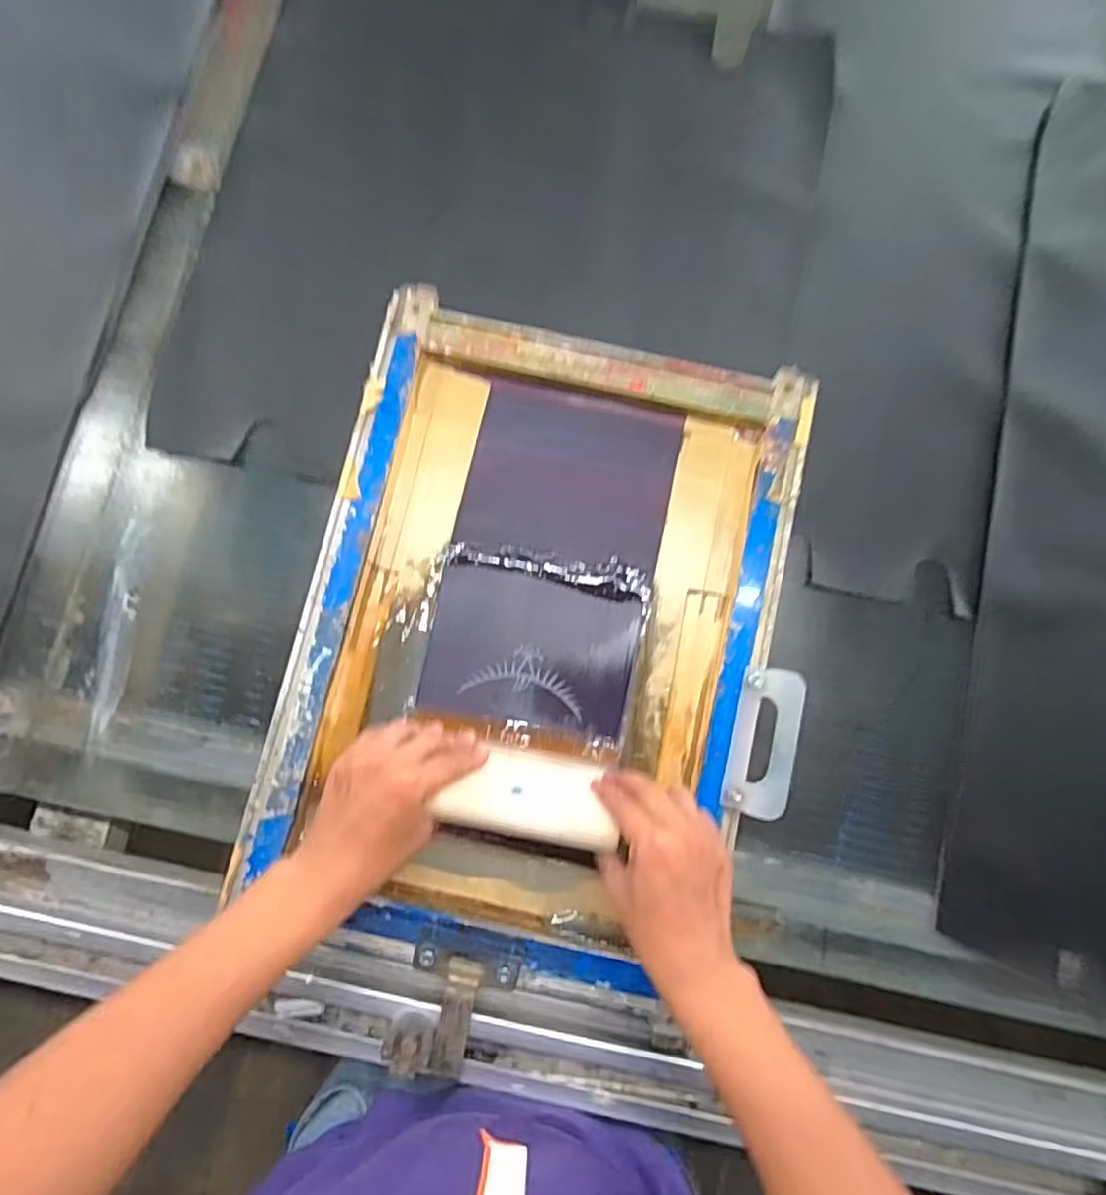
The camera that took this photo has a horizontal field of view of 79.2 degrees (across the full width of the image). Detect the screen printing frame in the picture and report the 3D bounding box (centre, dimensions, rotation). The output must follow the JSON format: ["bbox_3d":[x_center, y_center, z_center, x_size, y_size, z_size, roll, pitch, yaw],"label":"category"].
[{"bbox_3d":[-0.005,0.031,0.571,0.406,0.061,0.537,13,85,0],"label":"screen printing frame"}]

